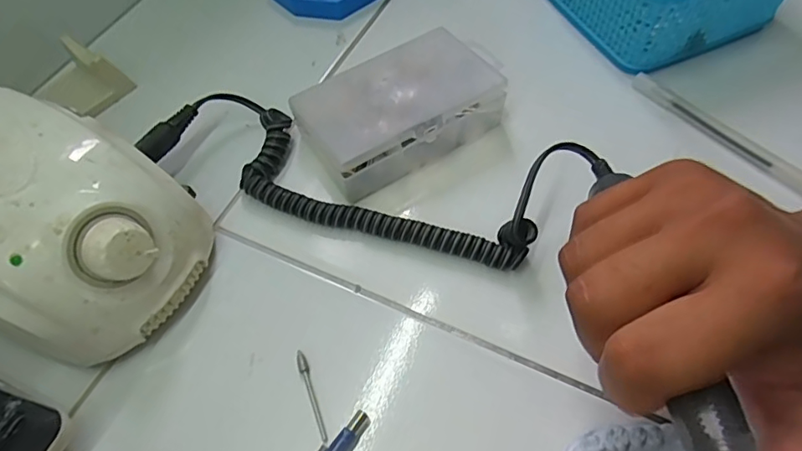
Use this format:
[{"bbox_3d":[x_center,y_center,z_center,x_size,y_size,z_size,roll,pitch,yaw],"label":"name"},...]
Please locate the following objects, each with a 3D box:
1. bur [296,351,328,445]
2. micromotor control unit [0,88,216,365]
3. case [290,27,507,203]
[{"bbox_3d":[-0.043,0.083,0.255,0.005,0.004,0.045,-21,61,-9],"label":"bur"},{"bbox_3d":[-0.176,-0.001,0.266,0.133,0.082,0.099,21,62,16],"label":"micromotor control unit"},{"bbox_3d":[-0.001,-0.073,0.327,0.122,0.035,0.074,-30,61,-15],"label":"case"}]

